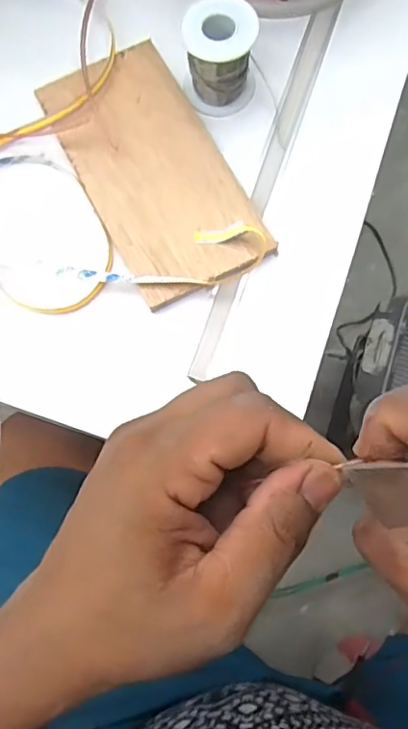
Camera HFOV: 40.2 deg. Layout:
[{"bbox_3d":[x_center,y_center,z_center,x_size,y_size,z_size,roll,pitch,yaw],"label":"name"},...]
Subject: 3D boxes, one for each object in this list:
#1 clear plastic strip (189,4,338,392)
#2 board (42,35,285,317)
[{"bbox_3d":[0.044,-0.128,0.389,0.017,0.004,0.298,18,77,7],"label":"clear plastic strip"},{"bbox_3d":[-0.033,-0.138,0.386,0.099,0.015,0.188,-26,76,-5],"label":"board"}]

